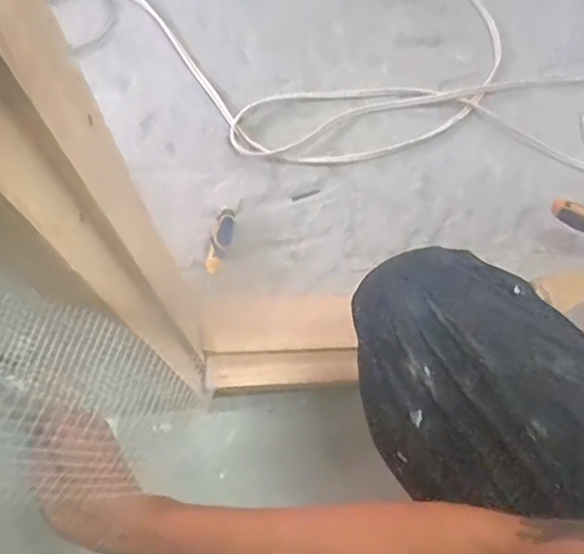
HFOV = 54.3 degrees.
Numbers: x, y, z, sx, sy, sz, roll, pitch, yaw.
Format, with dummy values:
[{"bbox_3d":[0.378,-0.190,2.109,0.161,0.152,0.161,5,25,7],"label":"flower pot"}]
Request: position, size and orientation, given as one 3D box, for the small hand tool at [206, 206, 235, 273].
[{"bbox_3d":[-0.109,-0.056,0.860,0.030,0.015,0.121,9,60,2],"label":"small hand tool"}]

